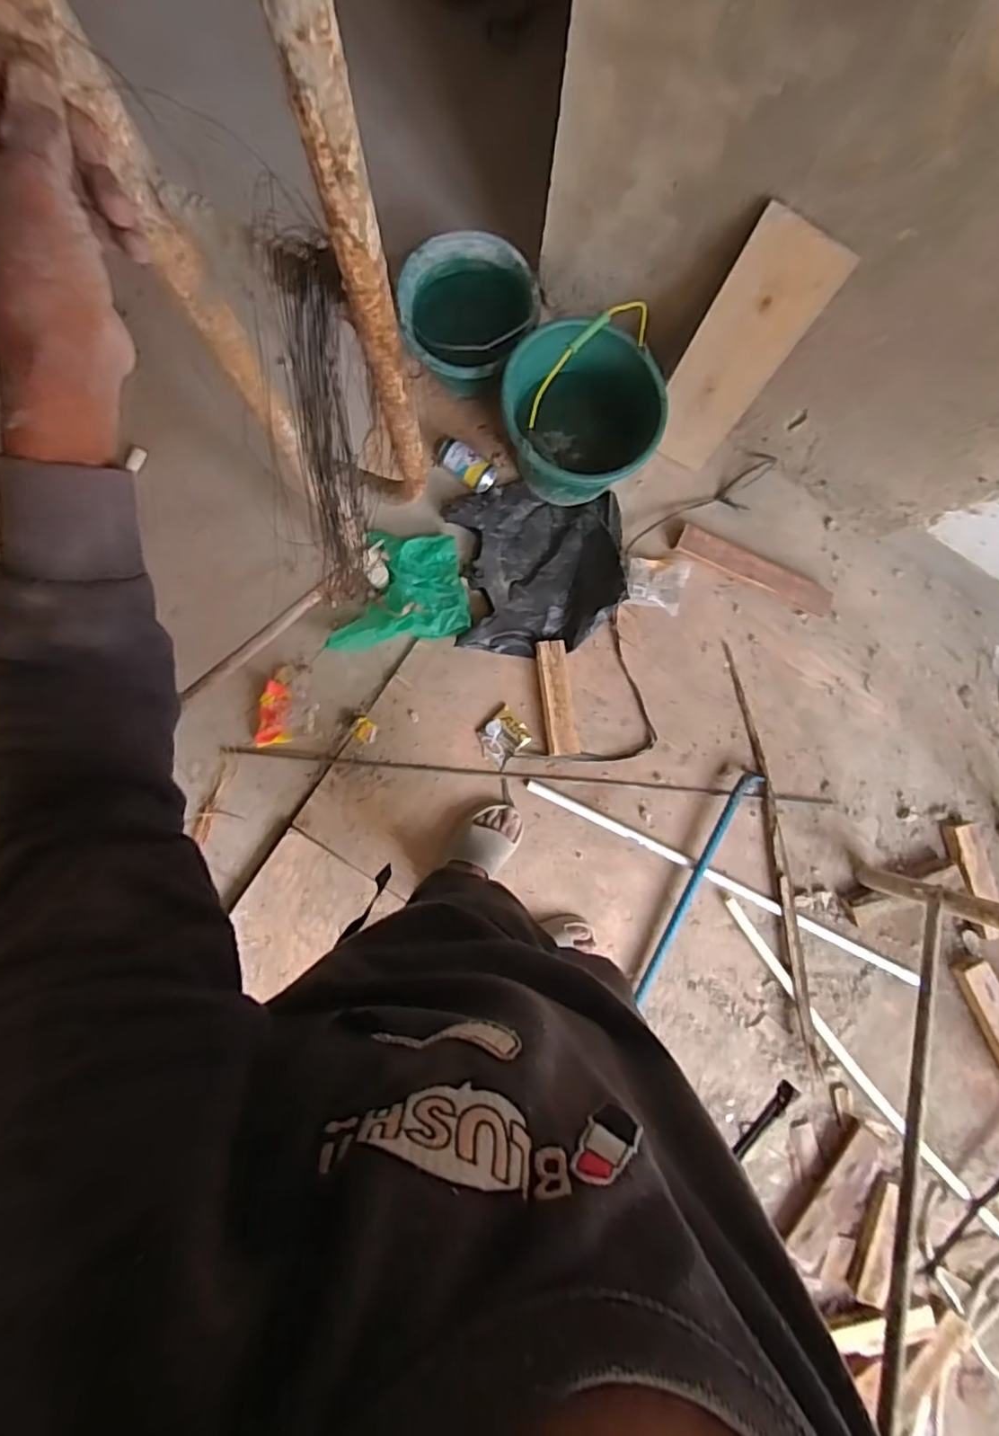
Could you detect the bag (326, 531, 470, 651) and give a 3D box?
[{"bbox_3d":[-0.218,-0.269,1.284,0.289,0.041,0.233,-10,89,-2],"label":"bag"}]

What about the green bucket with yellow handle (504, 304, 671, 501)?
[{"bbox_3d":[0.153,-0.562,1.146,0.290,0.347,0.251,8,89,-2],"label":"green bucket with yellow handle"}]

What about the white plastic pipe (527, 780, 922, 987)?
[{"bbox_3d":[0.467,0.342,1.303,0.905,0.025,0.025,27,88,-1],"label":"white plastic pipe"}]

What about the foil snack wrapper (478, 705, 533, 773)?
[{"bbox_3d":[0.006,0.039,1.311,0.101,0.008,0.093,-42,90,-2],"label":"foil snack wrapper"}]

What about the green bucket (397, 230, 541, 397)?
[{"bbox_3d":[-0.065,-0.783,1.239,0.246,0.169,0.252,0,89,-2],"label":"green bucket"}]

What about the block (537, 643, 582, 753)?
[{"bbox_3d":[0.121,-0.042,1.296,0.062,0.031,0.235,-7,89,-2],"label":"block"}]

